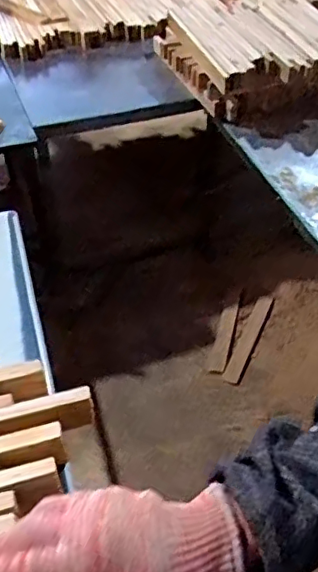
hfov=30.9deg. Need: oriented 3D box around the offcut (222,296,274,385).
[{"bbox_3d":[0.299,0.169,1.915,0.057,0.021,0.376,18,48,16],"label":"offcut"}]

